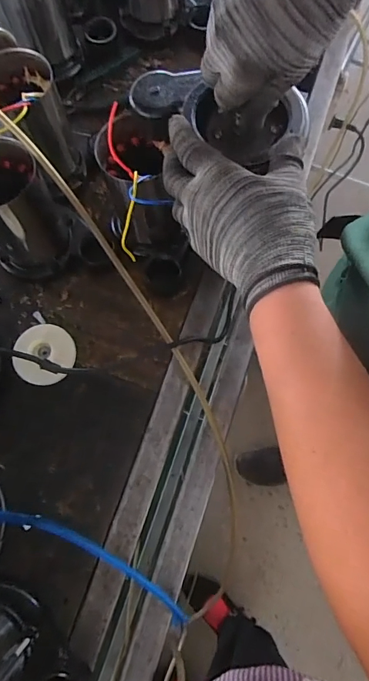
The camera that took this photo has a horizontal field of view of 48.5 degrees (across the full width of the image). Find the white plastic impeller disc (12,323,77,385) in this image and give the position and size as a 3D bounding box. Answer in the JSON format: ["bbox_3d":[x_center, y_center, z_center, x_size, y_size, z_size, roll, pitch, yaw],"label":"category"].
[{"bbox_3d":[-0.188,0.016,0.550,0.078,0.018,0.082,0,74,-1],"label":"white plastic impeller disc"}]

